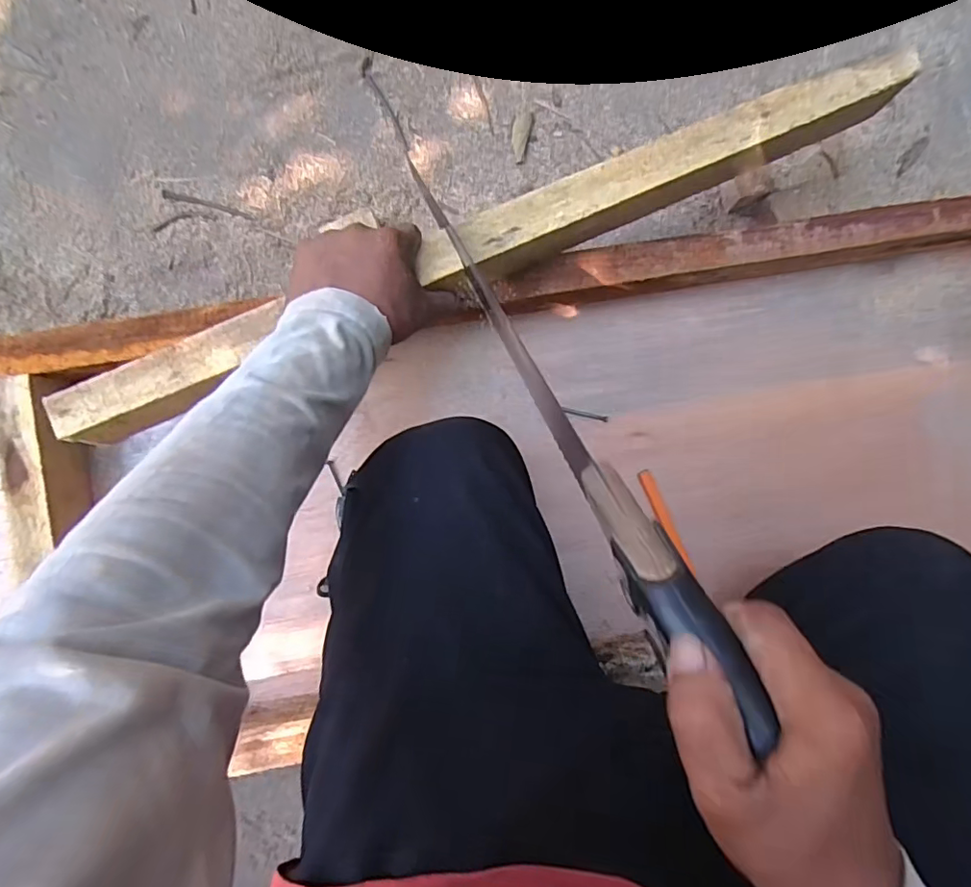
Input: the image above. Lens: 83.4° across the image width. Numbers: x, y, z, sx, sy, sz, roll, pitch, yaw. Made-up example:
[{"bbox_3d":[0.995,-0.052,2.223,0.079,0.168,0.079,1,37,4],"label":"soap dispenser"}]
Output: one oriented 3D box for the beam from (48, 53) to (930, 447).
[{"bbox_3d":[0.014,-0.165,0.454,0.739,0.044,0.051,-24,90,-4],"label":"beam"}]

